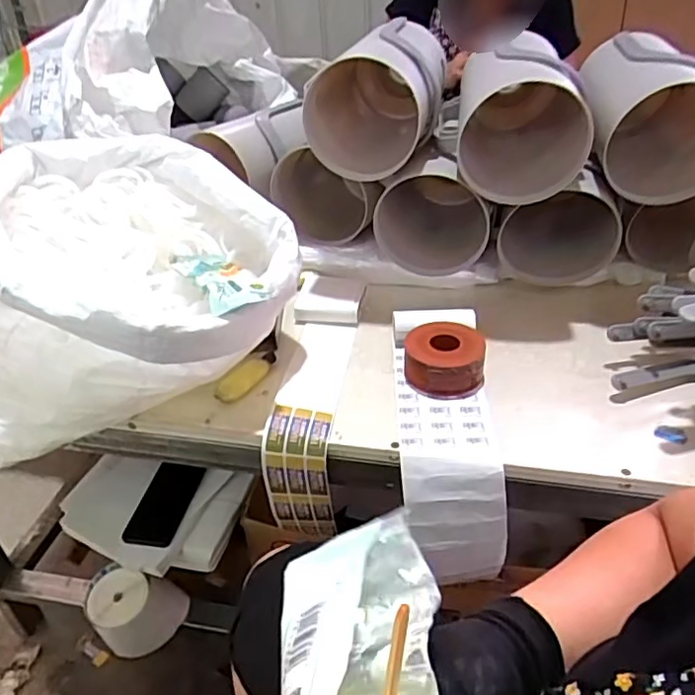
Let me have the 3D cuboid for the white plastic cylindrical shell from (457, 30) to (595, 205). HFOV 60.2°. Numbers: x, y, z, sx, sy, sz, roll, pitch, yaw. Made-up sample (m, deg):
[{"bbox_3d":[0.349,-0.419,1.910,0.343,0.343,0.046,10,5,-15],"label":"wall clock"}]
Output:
[{"bbox_3d":[0.258,-0.327,0.845,0.158,0.167,0.260,8,36,14],"label":"white plastic cylindrical shell"}]

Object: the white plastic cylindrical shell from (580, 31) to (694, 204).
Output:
[{"bbox_3d":[0.425,-0.329,0.847,0.183,0.173,0.267,7,36,12],"label":"white plastic cylindrical shell"}]

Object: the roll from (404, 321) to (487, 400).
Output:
[{"bbox_3d":[0.124,0.012,0.769,0.101,0.049,0.105,1,35,5],"label":"roll"}]

